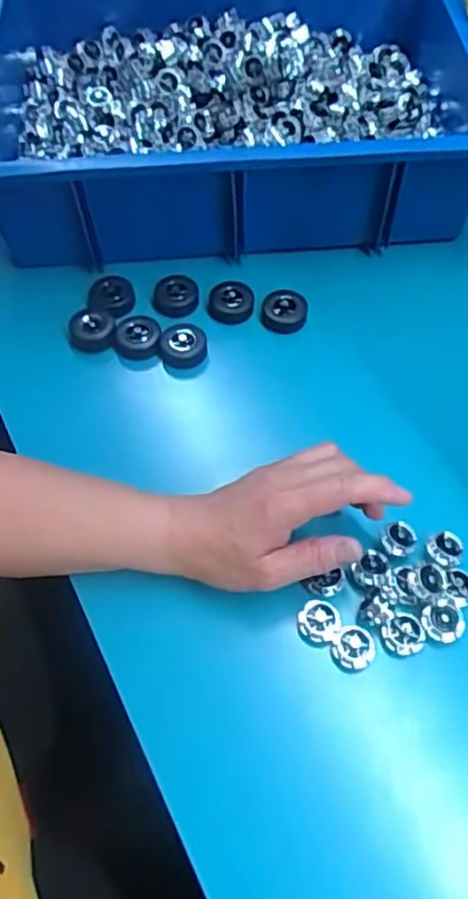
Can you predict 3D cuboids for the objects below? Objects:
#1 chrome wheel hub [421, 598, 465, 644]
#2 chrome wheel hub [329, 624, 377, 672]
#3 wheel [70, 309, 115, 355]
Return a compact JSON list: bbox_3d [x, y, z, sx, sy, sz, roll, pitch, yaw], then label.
[{"bbox_3d":[0.127,0.103,0.407,0.023,0.006,0.026,6,60,7],"label":"chrome wheel hub"},{"bbox_3d":[0.073,0.120,0.407,0.025,0.008,0.024,-2,60,3],"label":"chrome wheel hub"},{"bbox_3d":[-0.120,-0.101,0.566,0.039,0.015,0.045,-18,60,-7],"label":"wheel"}]

